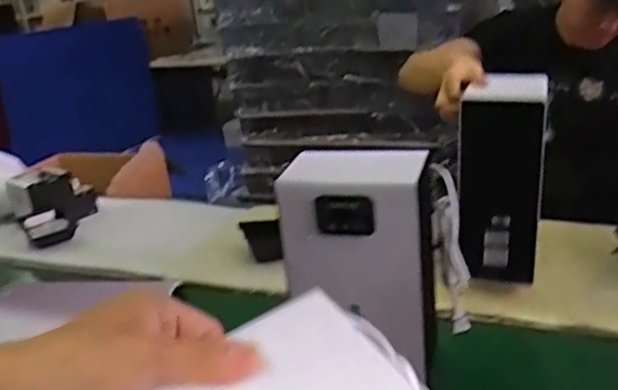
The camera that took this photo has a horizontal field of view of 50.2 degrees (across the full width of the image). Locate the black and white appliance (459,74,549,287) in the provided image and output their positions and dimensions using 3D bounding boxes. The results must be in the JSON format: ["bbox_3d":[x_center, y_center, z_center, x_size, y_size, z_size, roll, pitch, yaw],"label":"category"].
[{"bbox_3d":[0.366,-0.020,1.241,0.142,0.364,0.175,2,22,20],"label":"black and white appliance"}]

